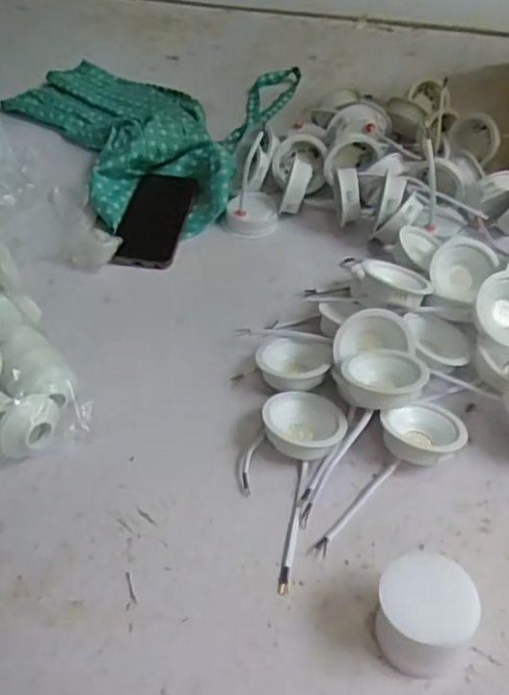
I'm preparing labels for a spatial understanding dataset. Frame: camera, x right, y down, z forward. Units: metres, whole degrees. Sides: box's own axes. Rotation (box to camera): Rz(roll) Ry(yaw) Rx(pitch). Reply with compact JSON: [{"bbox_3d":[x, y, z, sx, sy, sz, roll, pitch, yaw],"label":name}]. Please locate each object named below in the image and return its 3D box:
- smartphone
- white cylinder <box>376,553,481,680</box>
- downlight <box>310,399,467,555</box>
[{"bbox_3d":[-0.121,-0.158,0.795,0.075,0.015,0.168,11,56,2],"label":"smartphone"},{"bbox_3d":[0.116,0.183,0.444,0.059,0.060,0.061,0,47,0],"label":"white cylinder"},{"bbox_3d":[0.103,0.098,0.538,0.161,0.034,0.057,-27,53,-22],"label":"downlight"}]

